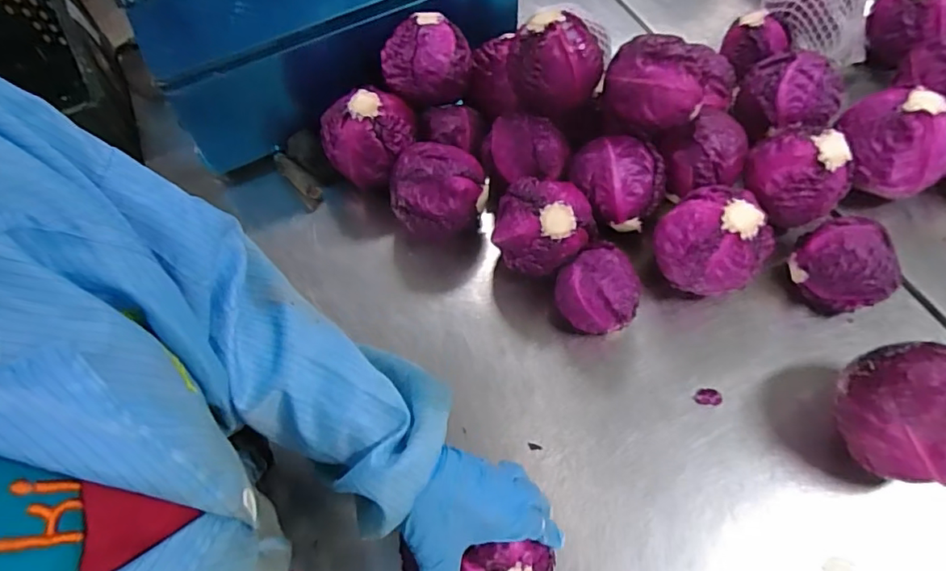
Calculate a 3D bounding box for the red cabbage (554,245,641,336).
[{"bbox_3d":[0.141,0.005,0.614,0.091,0.086,0.084,-1,60,1],"label":"red cabbage"}]

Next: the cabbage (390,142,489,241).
[{"bbox_3d":[-0.041,-0.107,0.672,0.117,0.111,0.097,-10,61,-4],"label":"cabbage"}]

